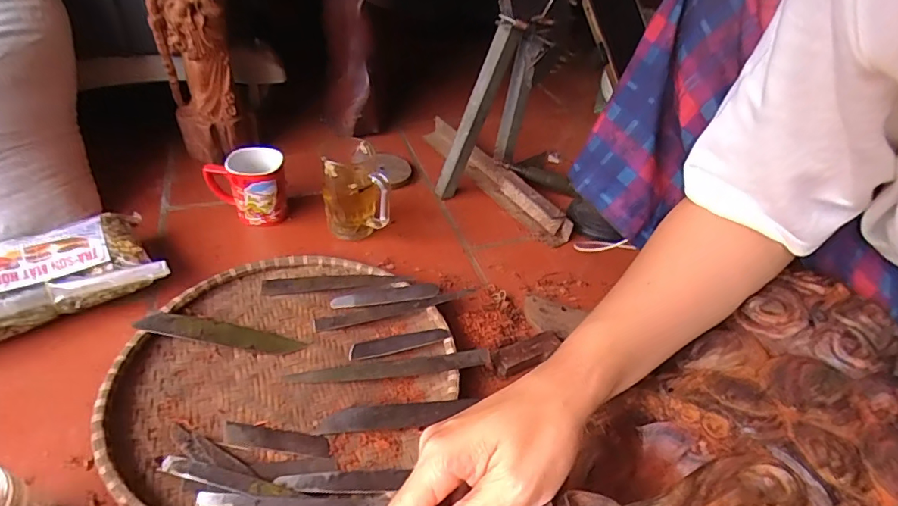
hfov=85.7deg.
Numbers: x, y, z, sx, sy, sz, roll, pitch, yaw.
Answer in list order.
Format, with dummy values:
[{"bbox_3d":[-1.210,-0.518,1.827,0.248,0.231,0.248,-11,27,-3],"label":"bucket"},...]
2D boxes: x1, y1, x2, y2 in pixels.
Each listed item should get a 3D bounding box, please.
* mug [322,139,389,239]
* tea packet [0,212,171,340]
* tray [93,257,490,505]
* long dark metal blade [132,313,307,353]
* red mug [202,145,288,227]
[{"bbox_3d":[-0.131,-0.082,0.679,0.084,0.132,0.080,-8,42,-14],"label":"mug"},{"bbox_3d":[-0.467,0.023,0.555,0.234,0.073,0.142,-19,46,-25],"label":"tea packet"},{"bbox_3d":[-0.162,0.121,0.504,0.319,0.031,0.336,27,45,24],"label":"tray"},{"bbox_3d":[-0.251,0.088,0.537,0.171,0.009,0.032,12,45,-5],"label":"long dark metal blade"},{"bbox_3d":[-0.286,-0.092,0.694,0.102,0.096,0.080,-15,44,-22],"label":"red mug"}]

